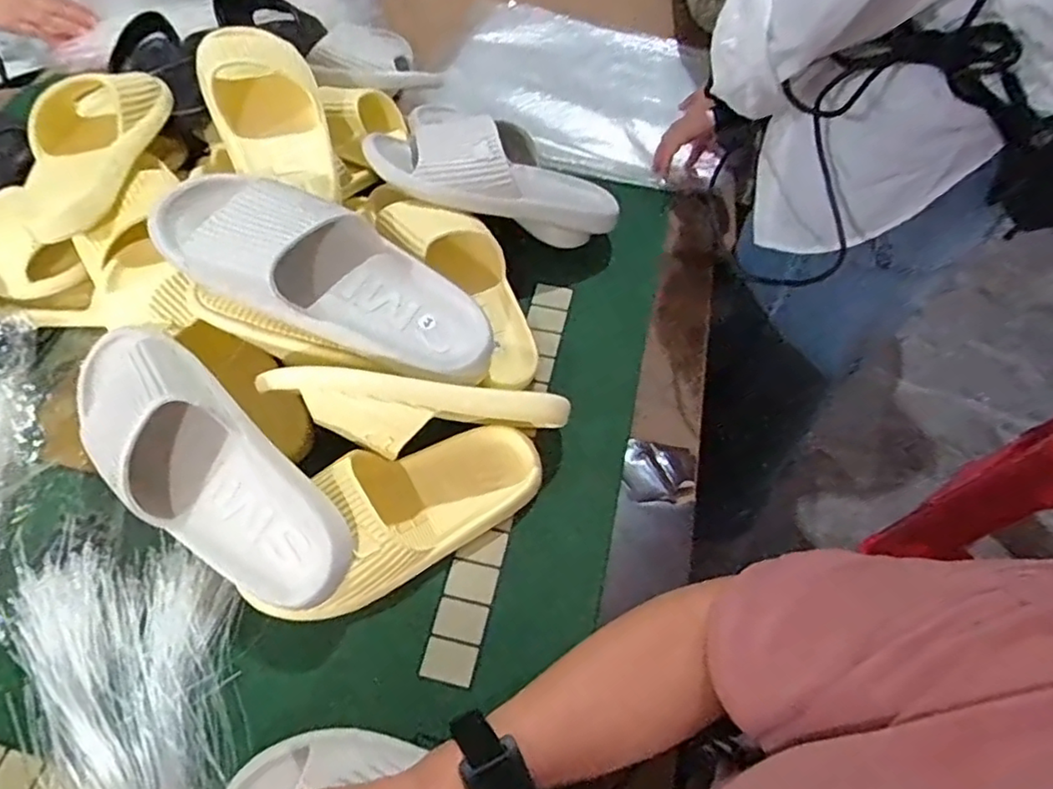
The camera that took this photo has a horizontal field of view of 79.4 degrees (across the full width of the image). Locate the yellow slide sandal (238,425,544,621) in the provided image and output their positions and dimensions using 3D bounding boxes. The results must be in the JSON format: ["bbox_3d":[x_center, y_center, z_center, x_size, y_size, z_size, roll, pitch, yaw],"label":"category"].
[{"bbox_3d":[-0.100,0.091,0.514,0.237,0.072,0.103,-31,62,-20],"label":"yellow slide sandal"}]

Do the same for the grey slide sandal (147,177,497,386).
[{"bbox_3d":[-0.158,-0.103,0.520,0.293,0.067,0.104,26,57,-8],"label":"grey slide sandal"}]

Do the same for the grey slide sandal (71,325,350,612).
[{"bbox_3d":[-0.251,0.050,0.479,0.283,0.078,0.110,37,97,13],"label":"grey slide sandal"}]

